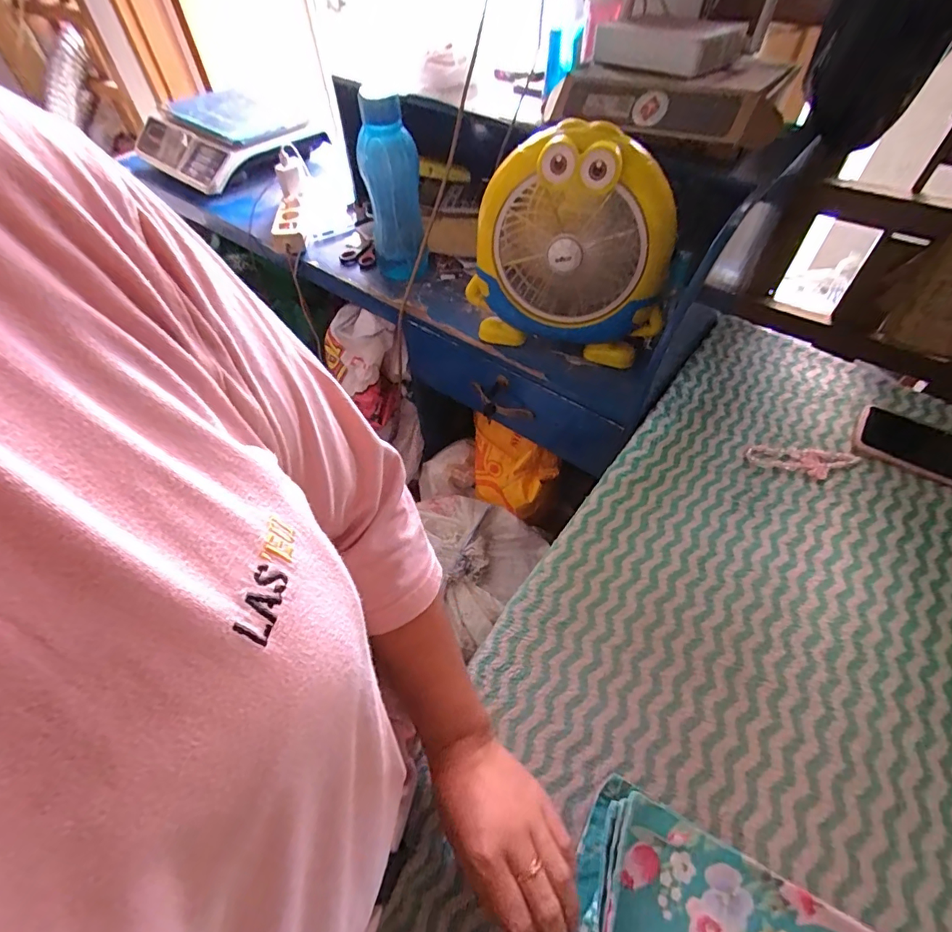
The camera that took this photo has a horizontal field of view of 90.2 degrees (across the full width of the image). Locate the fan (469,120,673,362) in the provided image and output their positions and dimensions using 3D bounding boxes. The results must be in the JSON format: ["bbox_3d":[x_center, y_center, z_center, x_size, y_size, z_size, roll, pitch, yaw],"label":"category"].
[{"bbox_3d":[0.119,-0.266,0.596,0.241,0.257,0.104,27,58,22],"label":"fan"}]

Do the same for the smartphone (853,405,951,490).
[{"bbox_3d":[0.531,-0.013,0.542,0.166,0.007,0.084,28,59,23],"label":"smartphone"}]

